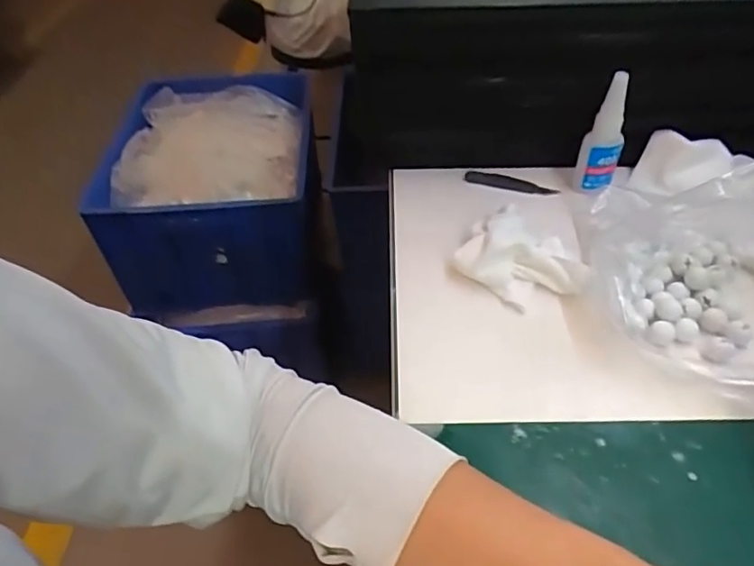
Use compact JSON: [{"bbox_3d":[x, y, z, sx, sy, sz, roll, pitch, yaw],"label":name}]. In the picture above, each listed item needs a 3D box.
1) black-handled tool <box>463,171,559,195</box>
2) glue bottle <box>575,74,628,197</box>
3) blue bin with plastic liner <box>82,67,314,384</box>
[{"bbox_3d":[0.119,-0.090,0.510,0.081,0.011,0.013,14,46,17],"label":"black-handled tool"},{"bbox_3d":[0.190,-0.124,0.475,0.032,0.095,0.027,16,47,19],"label":"glue bottle"},{"bbox_3d":[-0.322,-0.191,1.161,0.381,0.262,0.435,-4,44,-2],"label":"blue bin with plastic liner"}]

